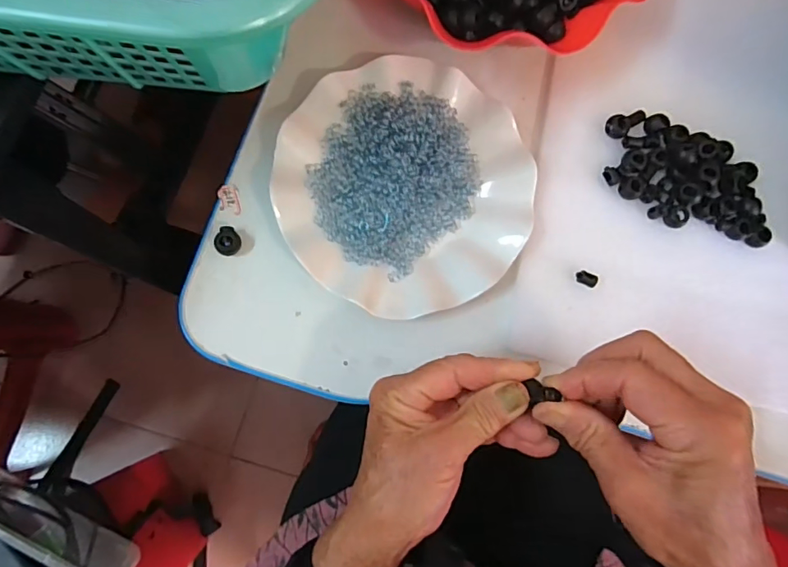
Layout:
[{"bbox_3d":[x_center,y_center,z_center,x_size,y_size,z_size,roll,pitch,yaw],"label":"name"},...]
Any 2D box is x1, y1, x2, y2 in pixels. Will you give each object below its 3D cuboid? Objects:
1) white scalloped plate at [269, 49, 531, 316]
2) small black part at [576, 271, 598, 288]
[{"bbox_3d":[0.010,-0.071,0.343,0.175,0.020,0.178,-32,86,-10],"label":"white scalloped plate"},{"bbox_3d":[0.141,-0.003,0.358,0.015,0.007,0.009,22,79,-2],"label":"small black part"}]

